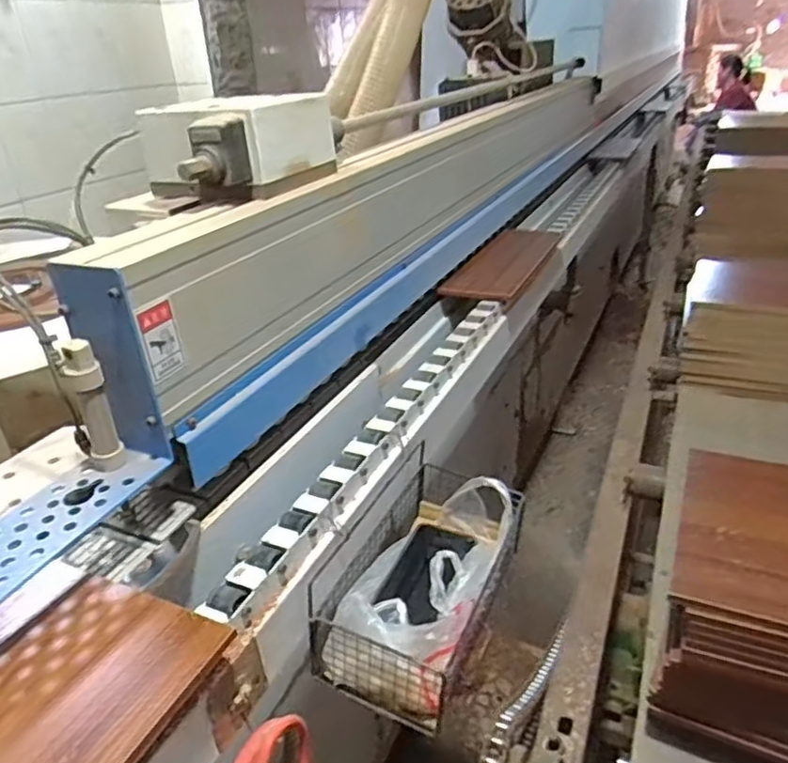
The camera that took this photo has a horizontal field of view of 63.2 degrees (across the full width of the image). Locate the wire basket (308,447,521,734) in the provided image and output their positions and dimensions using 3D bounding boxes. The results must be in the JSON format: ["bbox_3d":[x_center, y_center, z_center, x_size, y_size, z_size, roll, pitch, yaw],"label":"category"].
[{"bbox_3d":[0.034,0.193,0.669,0.138,0.124,0.265,12,32,25],"label":"wire basket"}]

